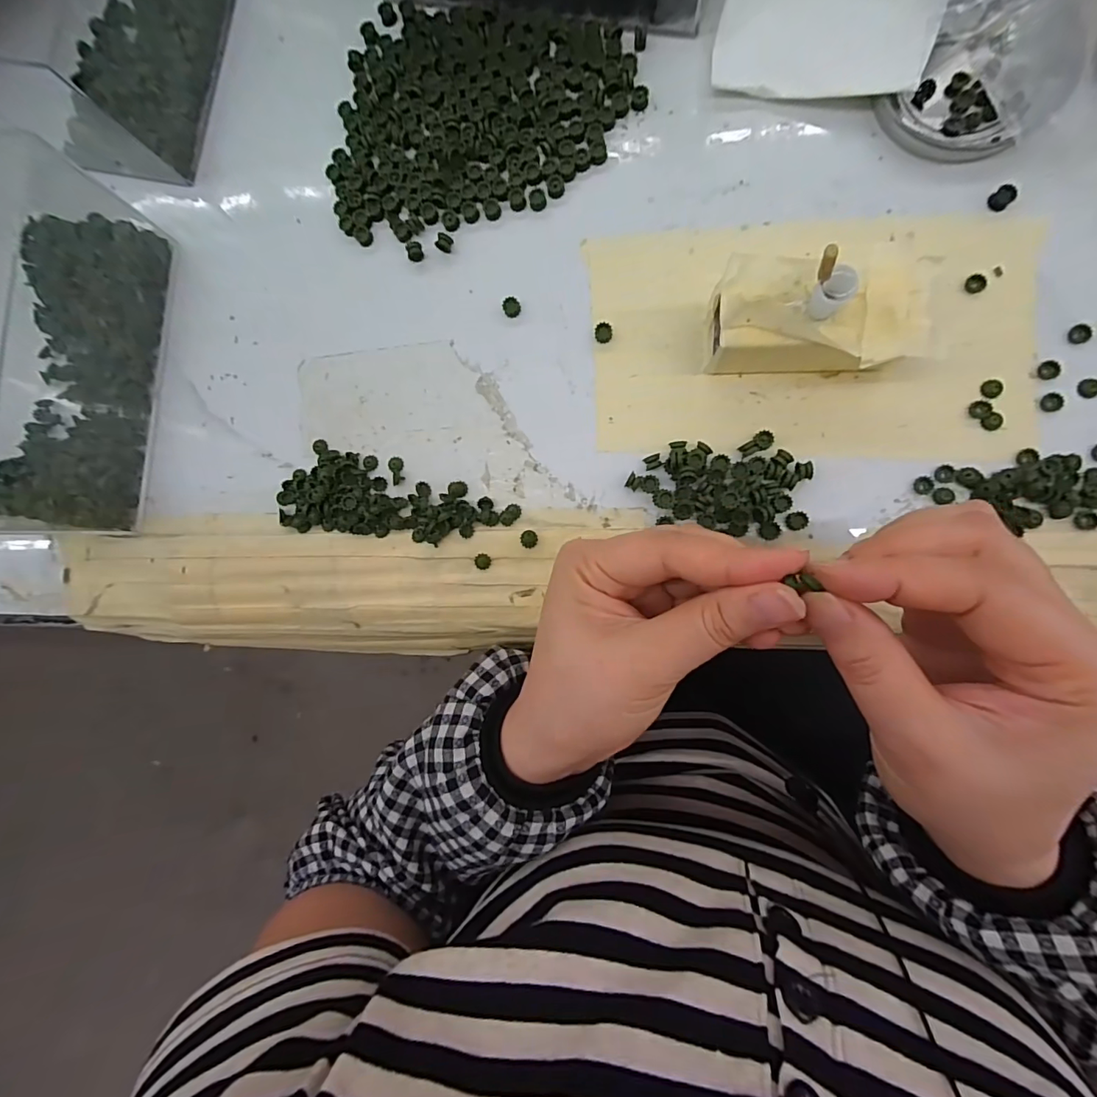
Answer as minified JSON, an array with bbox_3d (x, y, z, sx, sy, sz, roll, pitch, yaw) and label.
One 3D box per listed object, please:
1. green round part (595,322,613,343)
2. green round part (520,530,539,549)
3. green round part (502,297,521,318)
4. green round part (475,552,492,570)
[{"bbox_3d":[0.027,-0.107,0.239,0.008,0.006,0.008,0,90,8],"label":"green round part"},{"bbox_3d":[-0.010,-0.005,0.243,0.008,0.005,0.009,40,95,7],"label":"green round part"},{"bbox_3d":[-0.019,-0.123,0.247,0.009,0.007,0.008,-26,86,8],"label":"green round part"},{"bbox_3d":[-0.033,0.007,0.244,0.008,0.004,0.008,0,90,8],"label":"green round part"}]

